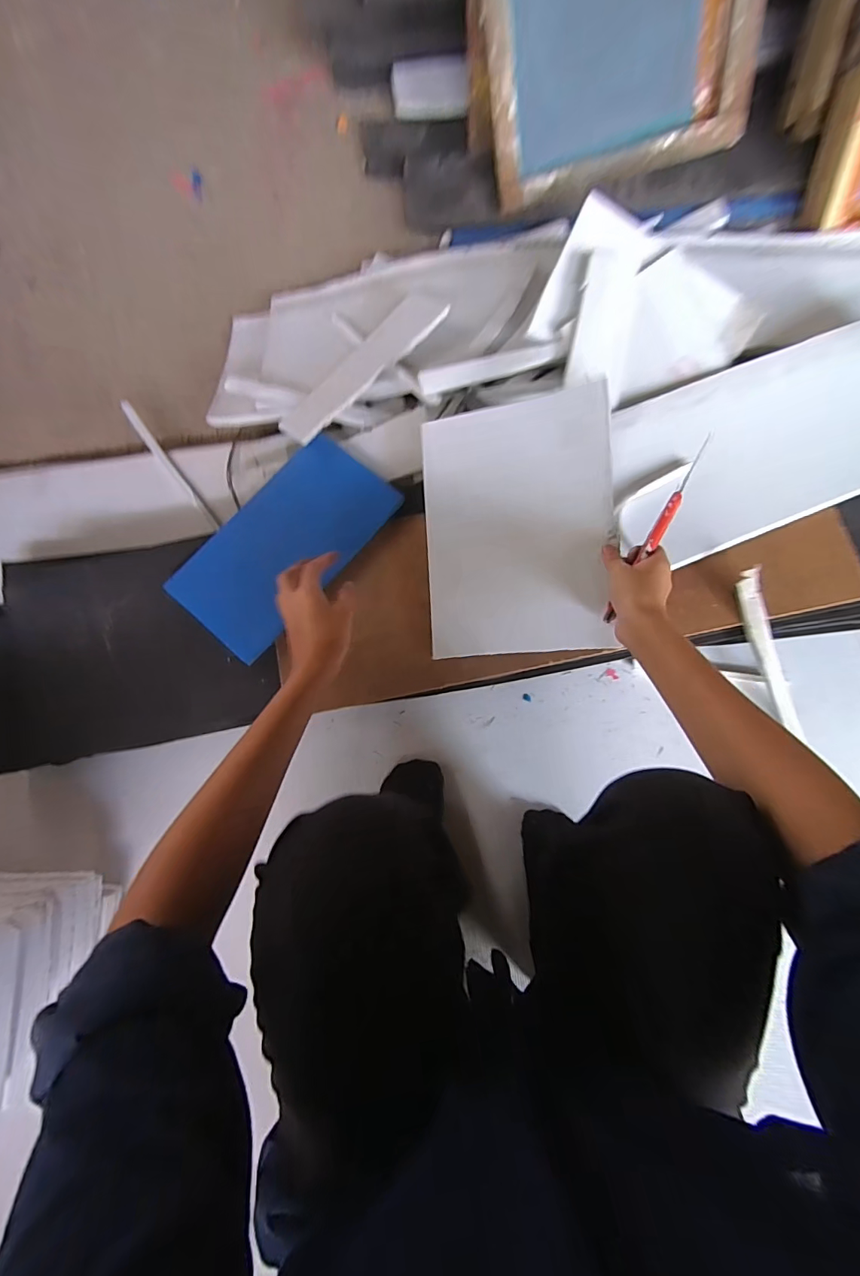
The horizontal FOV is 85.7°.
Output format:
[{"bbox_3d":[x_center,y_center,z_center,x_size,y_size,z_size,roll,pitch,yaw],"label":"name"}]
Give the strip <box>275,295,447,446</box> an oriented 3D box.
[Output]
[{"bbox_3d":[-0.089,-0.373,0.636,0.072,0.008,0.281,40,82,18],"label":"strip"}]

